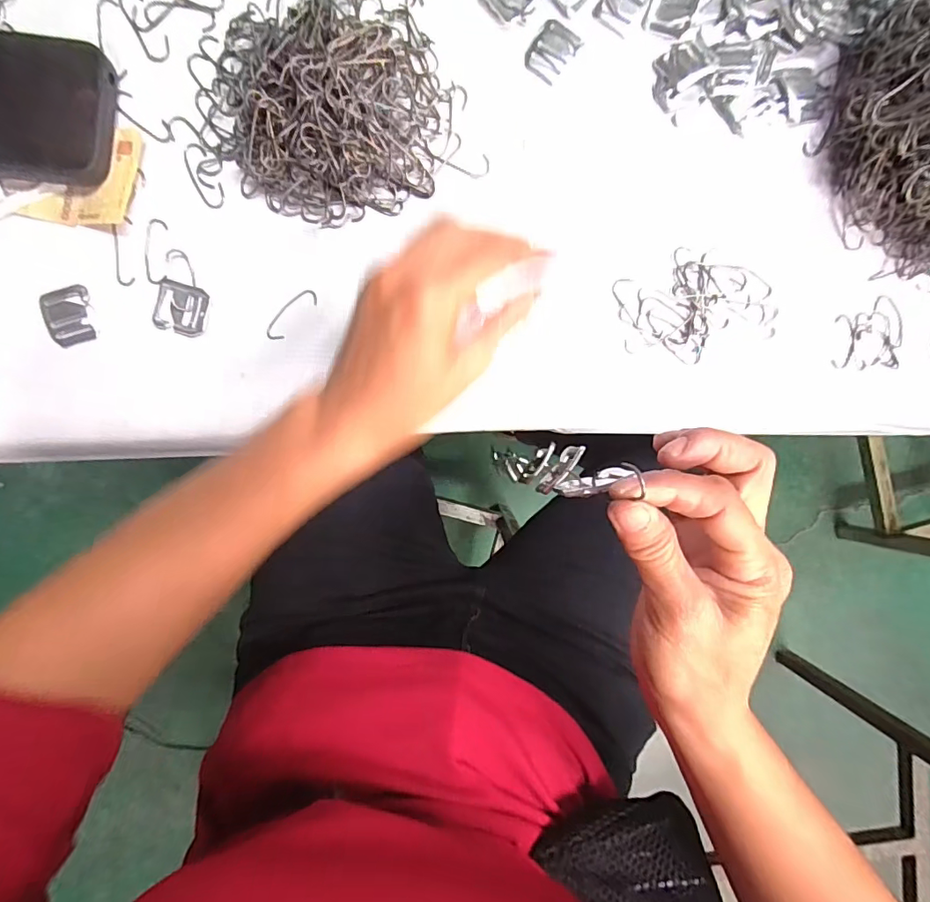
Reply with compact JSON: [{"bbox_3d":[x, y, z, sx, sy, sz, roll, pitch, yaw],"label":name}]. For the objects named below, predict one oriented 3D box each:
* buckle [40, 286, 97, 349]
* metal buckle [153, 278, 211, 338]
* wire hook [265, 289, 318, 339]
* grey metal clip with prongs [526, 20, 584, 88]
[{"bbox_3d":[-0.248,-0.084,0.304,0.027,0.004,0.036,-13,92,-3],"label":"buckle"},{"bbox_3d":[-0.179,-0.090,0.307,0.032,0.004,0.031,13,91,-3],"label":"metal buckle"},{"bbox_3d":[-0.112,-0.088,0.315,0.013,0.004,0.041,44,89,-3],"label":"wire hook"},{"bbox_3d":[0.056,-0.258,0.313,0.026,0.004,0.033,34,90,-4],"label":"grey metal clip with prongs"}]

